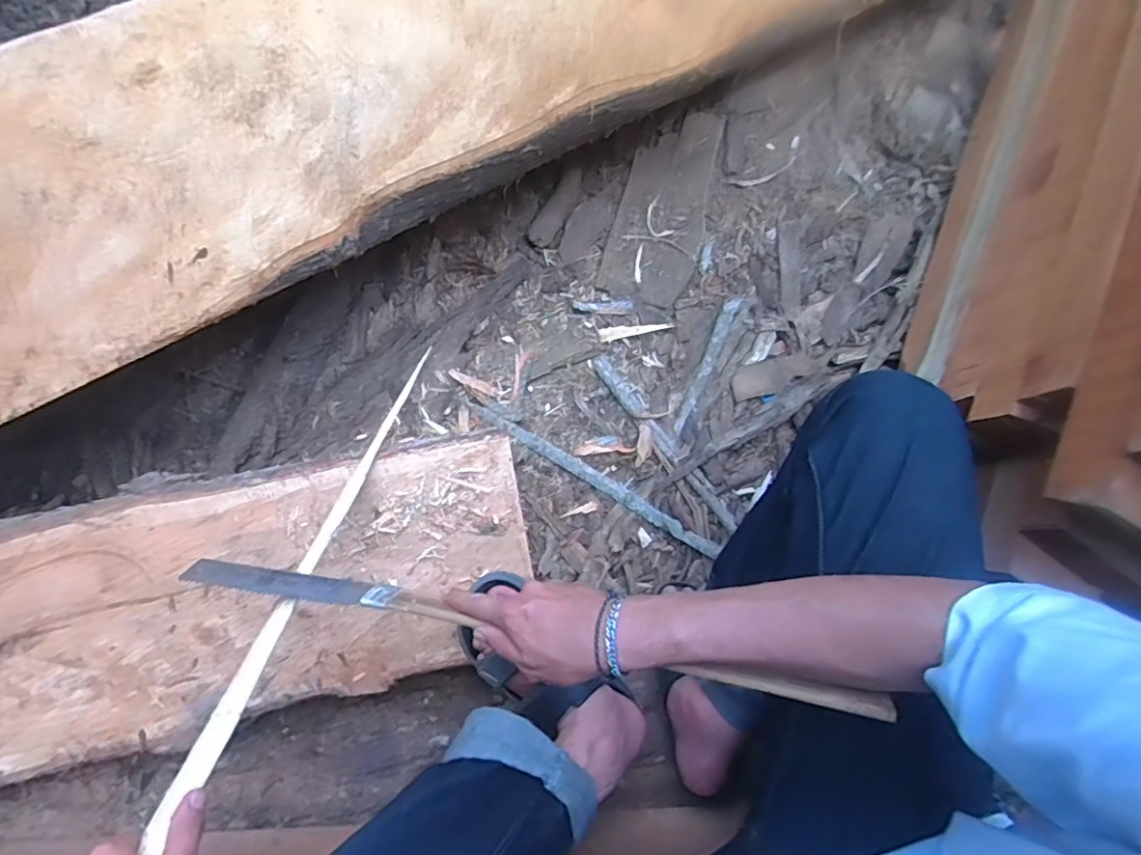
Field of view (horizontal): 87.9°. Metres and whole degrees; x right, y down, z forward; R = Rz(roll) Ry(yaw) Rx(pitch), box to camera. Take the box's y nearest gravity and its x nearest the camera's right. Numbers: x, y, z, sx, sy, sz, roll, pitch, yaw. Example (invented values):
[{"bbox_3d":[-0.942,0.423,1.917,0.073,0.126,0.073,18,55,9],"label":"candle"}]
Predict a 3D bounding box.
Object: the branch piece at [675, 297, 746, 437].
[{"bbox_3d":[0.216,-0.100,0.935,0.027,0.015,0.236,24,90,7],"label":"branch piece"}]

